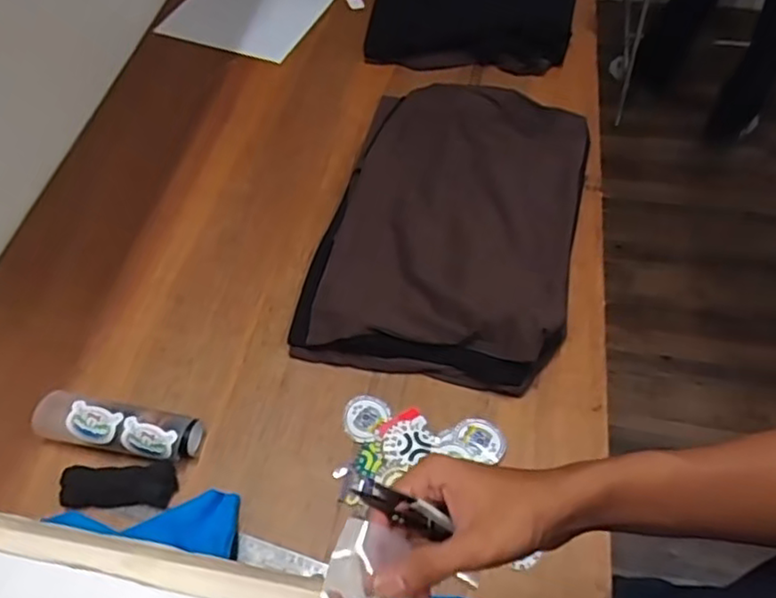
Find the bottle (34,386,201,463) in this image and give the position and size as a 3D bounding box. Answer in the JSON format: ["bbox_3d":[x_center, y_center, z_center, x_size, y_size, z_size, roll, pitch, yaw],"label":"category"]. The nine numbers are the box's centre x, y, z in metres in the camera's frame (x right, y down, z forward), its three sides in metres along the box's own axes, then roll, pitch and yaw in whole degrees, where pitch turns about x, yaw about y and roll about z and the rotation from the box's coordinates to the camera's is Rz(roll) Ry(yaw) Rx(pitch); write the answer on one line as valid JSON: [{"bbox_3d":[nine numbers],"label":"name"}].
[{"bbox_3d":[-0.326,0.154,0.776,0.199,0.058,0.059,9,56,10],"label":"bottle"}]

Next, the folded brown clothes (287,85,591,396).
[{"bbox_3d":[0.095,-0.125,0.939,0.357,0.064,0.521,10,60,10],"label":"folded brown clothes"}]

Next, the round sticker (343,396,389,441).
[{"bbox_3d":[-0.029,0.147,0.798,0.052,0.007,0.059,22,63,16],"label":"round sticker"}]

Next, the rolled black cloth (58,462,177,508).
[{"bbox_3d":[-0.314,0.217,0.751,0.127,0.025,0.048,-3,59,2],"label":"rolled black cloth"}]

